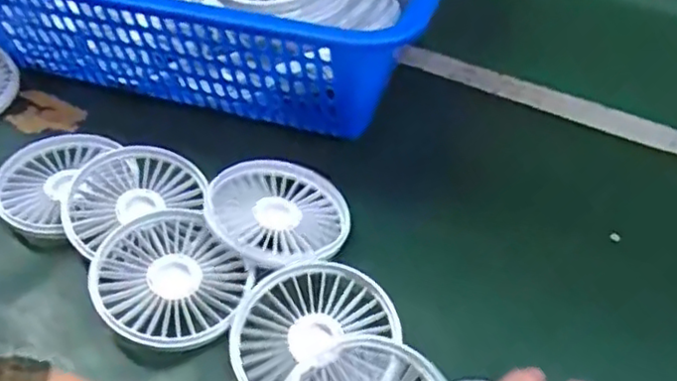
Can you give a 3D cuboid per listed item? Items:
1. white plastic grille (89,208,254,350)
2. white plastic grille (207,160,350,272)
[{"bbox_3d":[-0.096,0.052,0.373,0.086,0.018,0.080,-1,47,1],"label":"white plastic grille"},{"bbox_3d":[-0.033,0.012,0.411,0.084,0.015,0.089,-1,47,1],"label":"white plastic grille"}]

